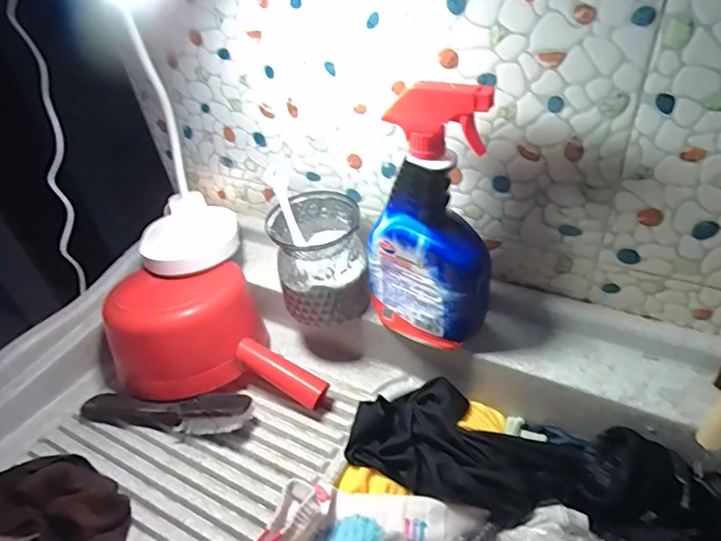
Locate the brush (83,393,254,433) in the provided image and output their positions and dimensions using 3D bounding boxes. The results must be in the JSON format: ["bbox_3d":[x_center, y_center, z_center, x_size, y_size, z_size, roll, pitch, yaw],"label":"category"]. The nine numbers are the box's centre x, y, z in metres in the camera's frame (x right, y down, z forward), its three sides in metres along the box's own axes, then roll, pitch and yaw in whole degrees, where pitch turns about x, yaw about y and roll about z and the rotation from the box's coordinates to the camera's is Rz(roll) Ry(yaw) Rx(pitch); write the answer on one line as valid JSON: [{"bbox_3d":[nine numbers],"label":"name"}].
[{"bbox_3d":[-0.223,0.157,0.578,0.209,0.038,0.047,1,42,10],"label":"brush"}]

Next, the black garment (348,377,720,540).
[{"bbox_3d":[0.200,0.197,0.479,0.427,0.054,0.123,16,47,25],"label":"black garment"}]

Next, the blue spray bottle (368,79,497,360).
[{"bbox_3d":[0.069,-0.047,0.505,0.125,0.278,0.065,19,41,27],"label":"blue spray bottle"}]

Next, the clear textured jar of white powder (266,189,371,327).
[{"bbox_3d":[-0.045,-0.013,0.596,0.097,0.116,0.106,-4,41,4],"label":"clear textured jar of white powder"}]

